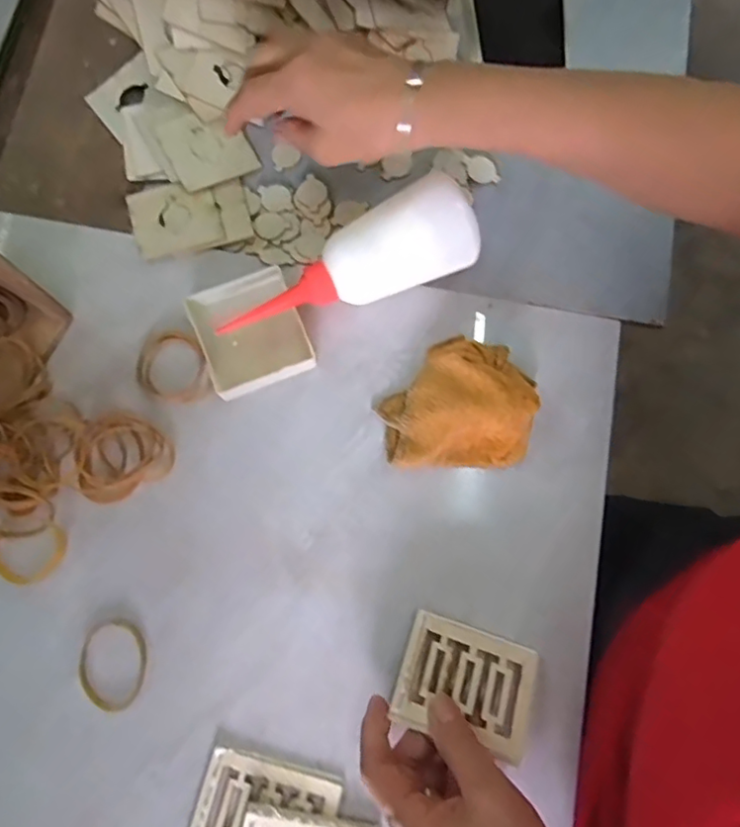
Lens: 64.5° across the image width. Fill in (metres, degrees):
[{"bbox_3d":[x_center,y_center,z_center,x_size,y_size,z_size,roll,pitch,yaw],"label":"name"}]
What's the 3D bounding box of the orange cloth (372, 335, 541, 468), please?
[{"bbox_3d":[0.058,-0.010,0.386,0.101,0.036,0.087,-1,77,-1],"label":"orange cloth"}]

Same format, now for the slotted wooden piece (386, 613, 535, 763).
[{"bbox_3d":[0.059,0.163,0.356,0.080,0.008,0.064,20,59,3],"label":"slotted wooden piece"}]

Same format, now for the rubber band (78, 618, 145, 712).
[{"bbox_3d":[-0.162,0.158,0.368,0.040,0.005,0.053,2,77,-1],"label":"rubber band"}]

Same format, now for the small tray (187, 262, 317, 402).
[{"bbox_3d":[-0.082,-0.056,0.411,0.070,0.015,0.079,-22,79,-6],"label":"small tray"}]

